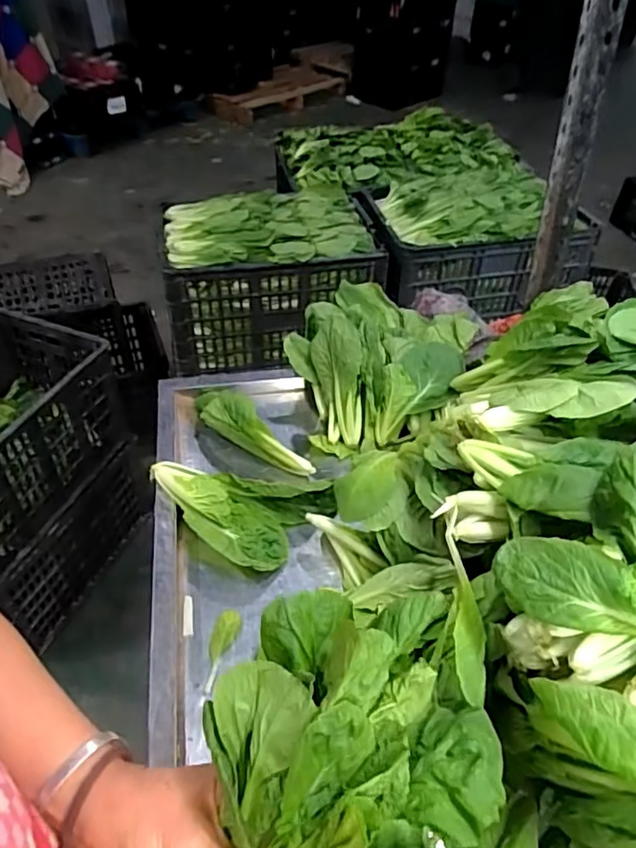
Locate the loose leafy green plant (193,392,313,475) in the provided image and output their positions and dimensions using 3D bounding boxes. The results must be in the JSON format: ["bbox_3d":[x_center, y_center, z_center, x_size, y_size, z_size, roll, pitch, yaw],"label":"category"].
[{"bbox_3d":[-0.078,0.004,0.630,0.167,0.043,0.030,31,52,25],"label":"loose leafy green plant"}]

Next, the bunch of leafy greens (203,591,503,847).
[{"bbox_3d":[0.026,0.174,0.276,0.134,0.085,0.180,-14,48,-15],"label":"bunch of leafy greens"}]

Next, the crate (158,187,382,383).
[{"bbox_3d":[-0.112,-0.352,1.354,0.460,0.291,0.280,-6,46,-8],"label":"crate"}]

